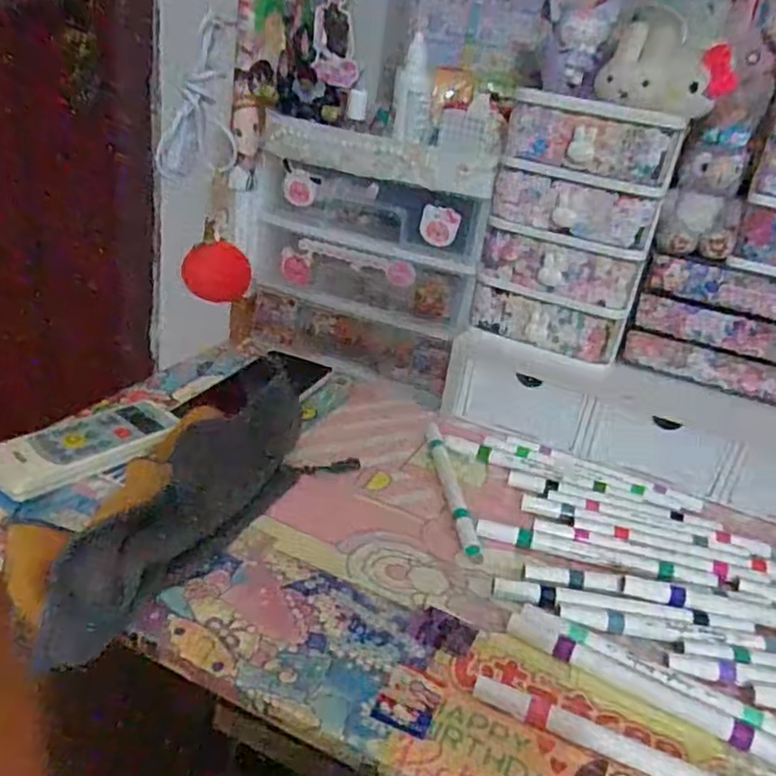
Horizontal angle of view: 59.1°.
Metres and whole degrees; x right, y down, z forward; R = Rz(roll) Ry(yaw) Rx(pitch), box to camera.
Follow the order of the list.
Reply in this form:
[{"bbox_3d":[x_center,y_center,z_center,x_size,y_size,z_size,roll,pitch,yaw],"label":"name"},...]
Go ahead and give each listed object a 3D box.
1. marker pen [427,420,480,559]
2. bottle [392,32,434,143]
[{"bbox_3d":[0.048,0.069,0.529,0.012,0.016,0.164,5,27,-10],"label":"marker pen"},{"bbox_3d":[0.022,-0.255,0.586,0.031,0.076,0.032,8,27,-3],"label":"bottle"}]

